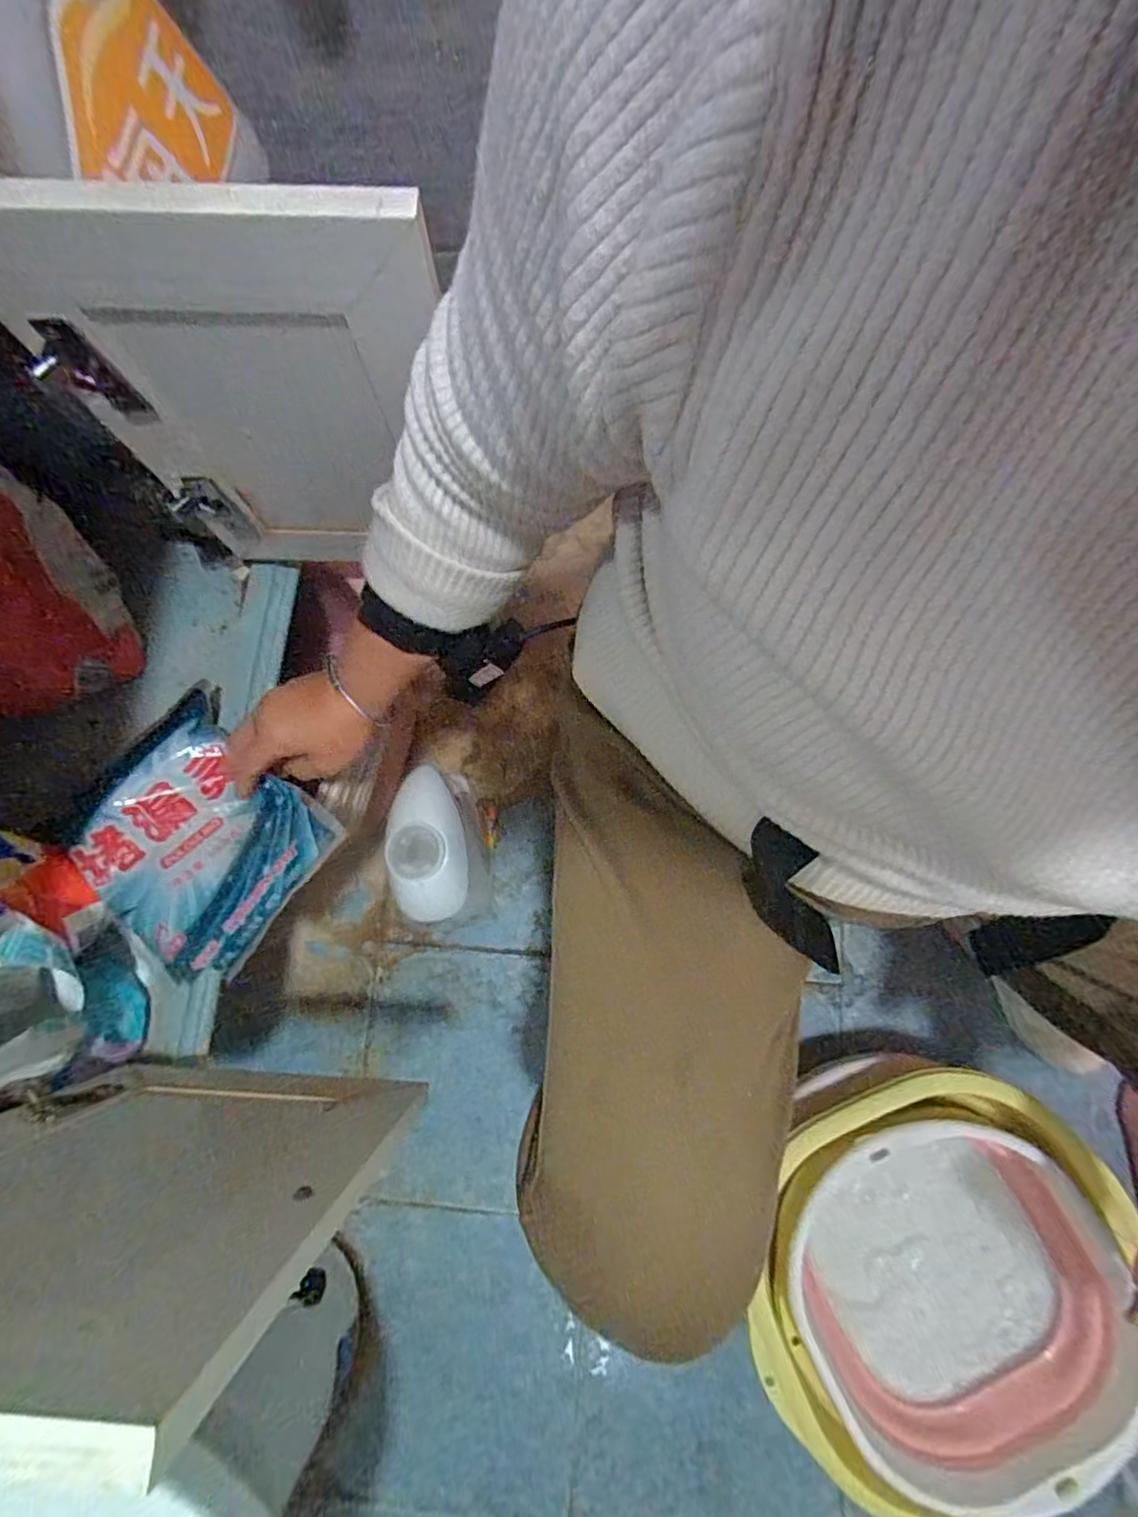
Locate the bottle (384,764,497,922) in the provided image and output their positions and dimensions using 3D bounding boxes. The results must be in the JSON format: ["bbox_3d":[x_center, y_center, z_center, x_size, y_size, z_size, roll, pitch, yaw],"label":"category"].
[{"bbox_3d":[-0.139,0.095,0.712,0.080,0.224,0.169,-2,78,1],"label":"bottle"}]

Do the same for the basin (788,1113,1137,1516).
[{"bbox_3d":[0.334,0.477,0.563,0.252,0.109,0.275,-28,79,-4],"label":"basin"}]

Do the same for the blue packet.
[{"bbox_3d":[-0.298,0.063,0.492,0.193,0.032,0.163,39,82,8],"label":"blue packet"}]

